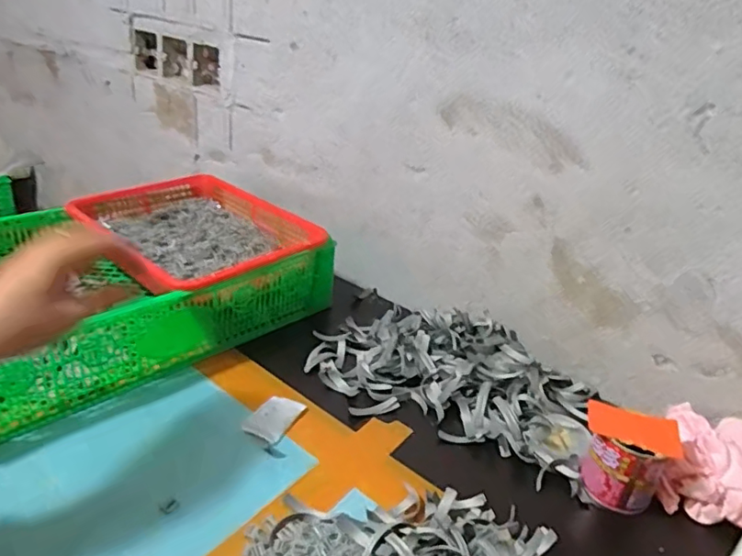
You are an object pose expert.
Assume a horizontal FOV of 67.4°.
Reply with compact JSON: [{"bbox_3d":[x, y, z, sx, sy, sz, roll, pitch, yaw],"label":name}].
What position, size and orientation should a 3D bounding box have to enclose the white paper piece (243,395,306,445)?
[{"bbox_3d":[-0.097,0.144,0.568,0.040,0.011,0.066,16,27,19],"label":"white paper piece"}]

